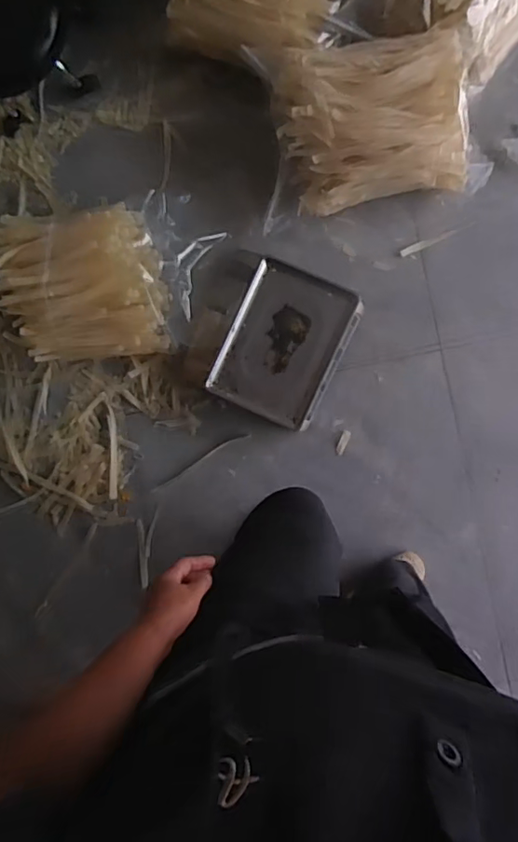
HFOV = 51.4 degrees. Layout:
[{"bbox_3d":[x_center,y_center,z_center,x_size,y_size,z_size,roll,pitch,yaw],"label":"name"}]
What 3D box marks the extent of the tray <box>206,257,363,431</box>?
[{"bbox_3d":[0.064,-0.173,1.267,0.254,0.122,0.333,27,94,4],"label":"tray"}]

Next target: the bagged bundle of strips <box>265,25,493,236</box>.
[{"bbox_3d":[0.236,-0.637,1.179,0.476,0.239,0.306,-8,91,6],"label":"bagged bundle of strips"}]

